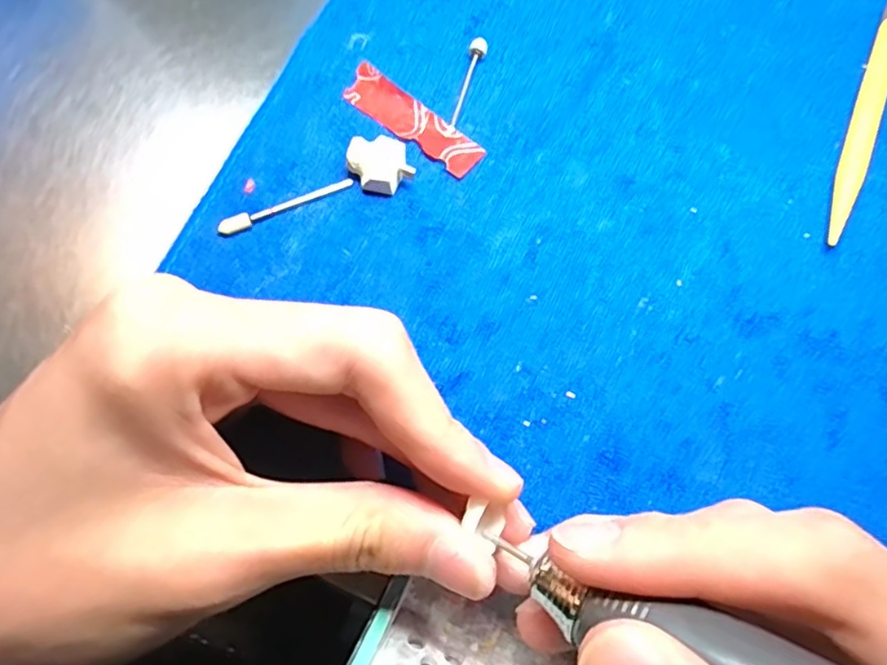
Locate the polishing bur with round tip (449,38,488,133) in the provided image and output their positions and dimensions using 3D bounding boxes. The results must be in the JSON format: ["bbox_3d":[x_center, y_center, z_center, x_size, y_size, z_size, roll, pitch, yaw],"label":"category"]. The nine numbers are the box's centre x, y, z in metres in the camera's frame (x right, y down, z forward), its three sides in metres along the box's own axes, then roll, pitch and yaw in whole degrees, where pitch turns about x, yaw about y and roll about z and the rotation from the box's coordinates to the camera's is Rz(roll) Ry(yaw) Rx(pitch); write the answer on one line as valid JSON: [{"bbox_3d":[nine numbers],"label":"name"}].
[{"bbox_3d":[0.009,-0.094,0.240,0.006,0.007,0.043,14,66,8],"label":"polishing bur with round tip"}]

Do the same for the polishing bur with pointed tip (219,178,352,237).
[{"bbox_3d":[-0.054,-0.044,0.220,0.048,0.004,0.005,-24,67,-9],"label":"polishing bur with pointed tip"}]

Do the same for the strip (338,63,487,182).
[{"bbox_3d":[-0.011,-0.078,0.234,0.058,0.004,0.016,39,76,14],"label":"strip"}]

